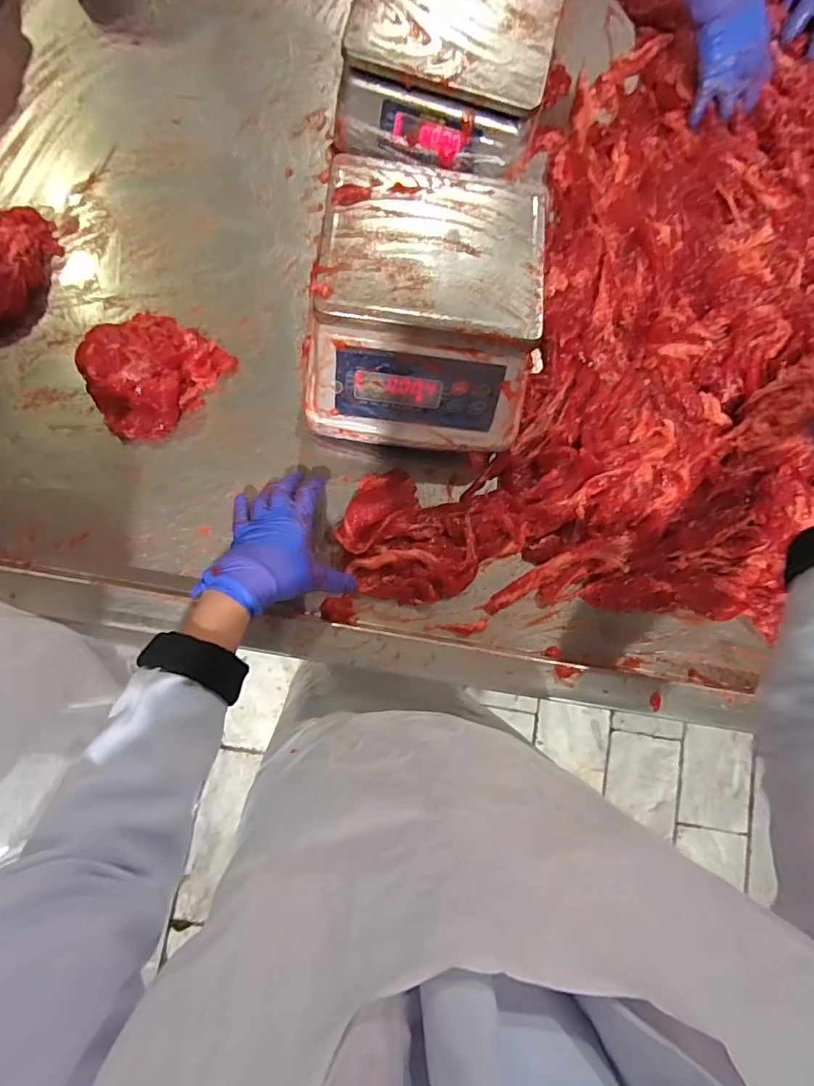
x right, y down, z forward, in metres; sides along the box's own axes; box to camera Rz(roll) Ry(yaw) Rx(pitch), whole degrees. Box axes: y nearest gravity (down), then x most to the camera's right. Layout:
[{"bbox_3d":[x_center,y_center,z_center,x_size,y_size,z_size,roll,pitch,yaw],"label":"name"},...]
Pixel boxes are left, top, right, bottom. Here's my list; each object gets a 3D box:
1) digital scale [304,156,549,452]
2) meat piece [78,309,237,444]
[{"bbox_3d":[0.017,-0.230,0.536,0.222,0.132,0.240,4,81,-4],"label":"digital scale"},{"bbox_3d":[-0.280,-0.185,0.566,0.114,0.049,0.139,36,81,1],"label":"meat piece"}]

